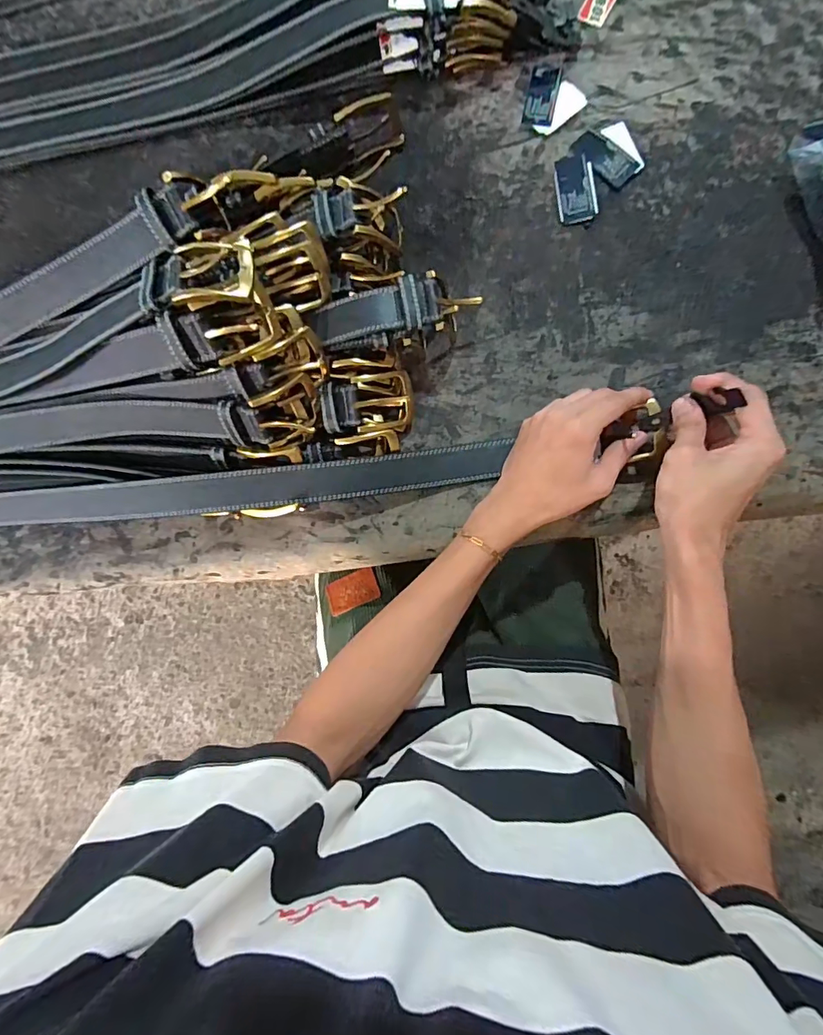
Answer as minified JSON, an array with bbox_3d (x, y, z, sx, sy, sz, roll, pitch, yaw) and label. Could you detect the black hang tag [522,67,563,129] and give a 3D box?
[{"bbox_3d":[0.120,-0.388,0.439,0.027,0.004,0.059,11,88,6],"label":"black hang tag"}]

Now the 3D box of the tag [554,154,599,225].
[{"bbox_3d":[0.148,-0.297,0.430,0.033,0.007,0.065,-5,87,6],"label":"tag"}]

